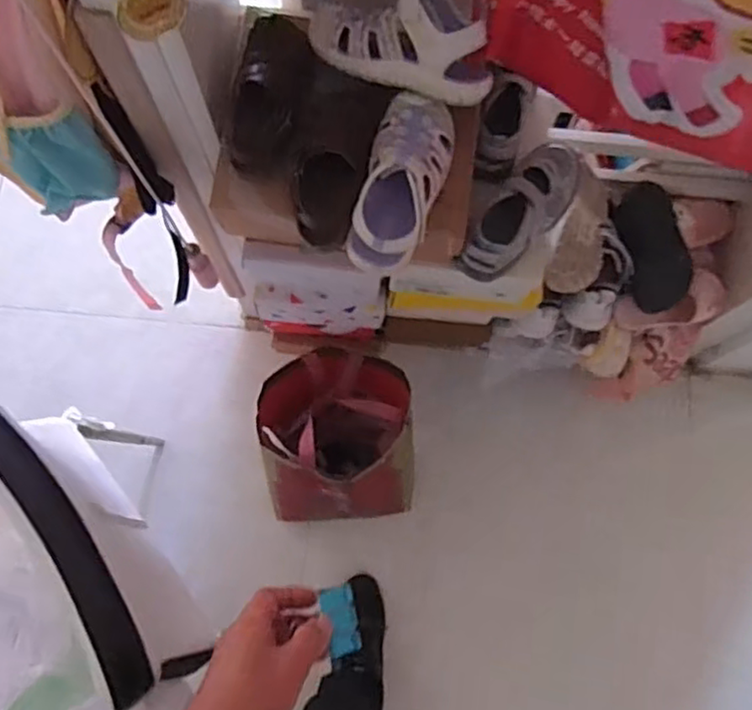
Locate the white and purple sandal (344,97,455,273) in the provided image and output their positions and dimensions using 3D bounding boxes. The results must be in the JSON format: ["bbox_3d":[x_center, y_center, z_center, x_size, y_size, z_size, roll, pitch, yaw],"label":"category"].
[{"bbox_3d":[0.032,-0.195,0.717,0.086,0.076,0.212,14,75,3],"label":"white and purple sandal"}]

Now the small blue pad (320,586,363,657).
[{"bbox_3d":[-0.028,0.213,0.535,0.026,0.010,0.052,-14,61,-5],"label":"small blue pad"}]

